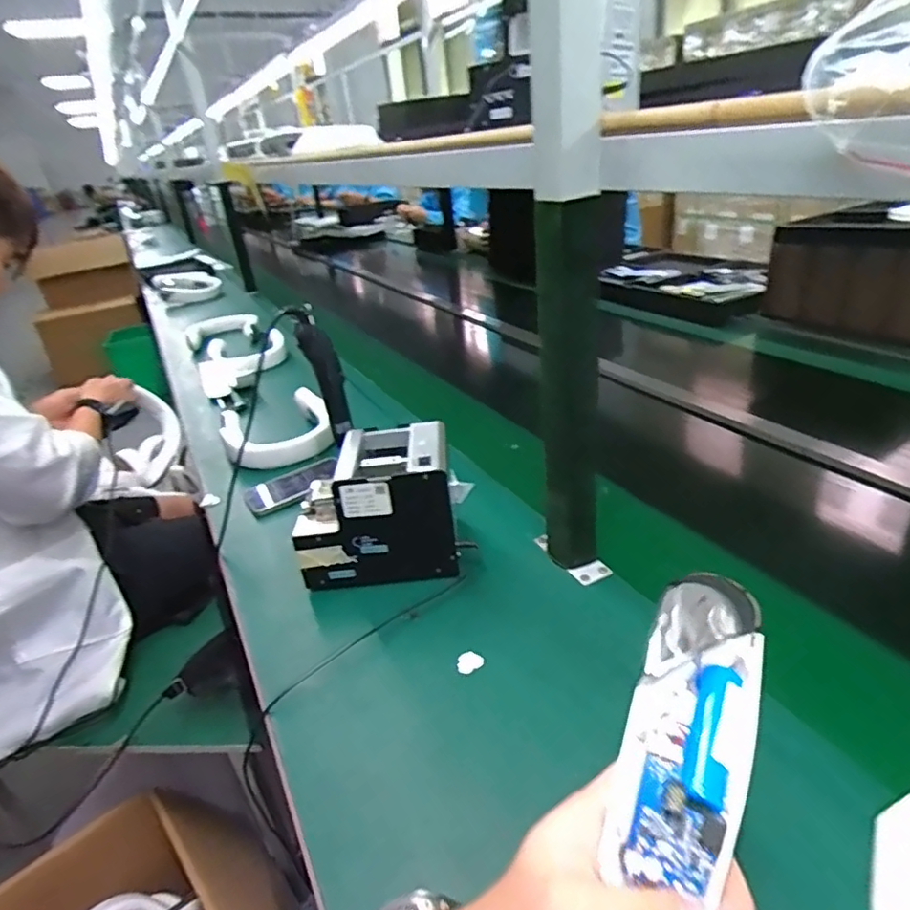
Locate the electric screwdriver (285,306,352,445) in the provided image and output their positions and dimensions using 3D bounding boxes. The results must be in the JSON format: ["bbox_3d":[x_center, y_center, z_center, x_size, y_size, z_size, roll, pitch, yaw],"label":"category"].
[{"bbox_3d":[-0.180,-0.106,0.794,0.054,0.205,0.038,-11,29,-7],"label":"electric screwdriver"}]

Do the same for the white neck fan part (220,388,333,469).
[{"bbox_3d":[-0.310,-0.043,1.037,0.193,0.055,0.190,-18,31,-19],"label":"white neck fan part"}]

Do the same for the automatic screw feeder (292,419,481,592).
[{"bbox_3d":[-0.095,0.062,0.706,0.182,0.148,0.127,-8,29,-2],"label":"automatic screw feeder"}]

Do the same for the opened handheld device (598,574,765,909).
[{"bbox_3d":[0.103,0.149,0.268,0.053,0.038,0.213,10,58,28],"label":"opened handheld device"}]

